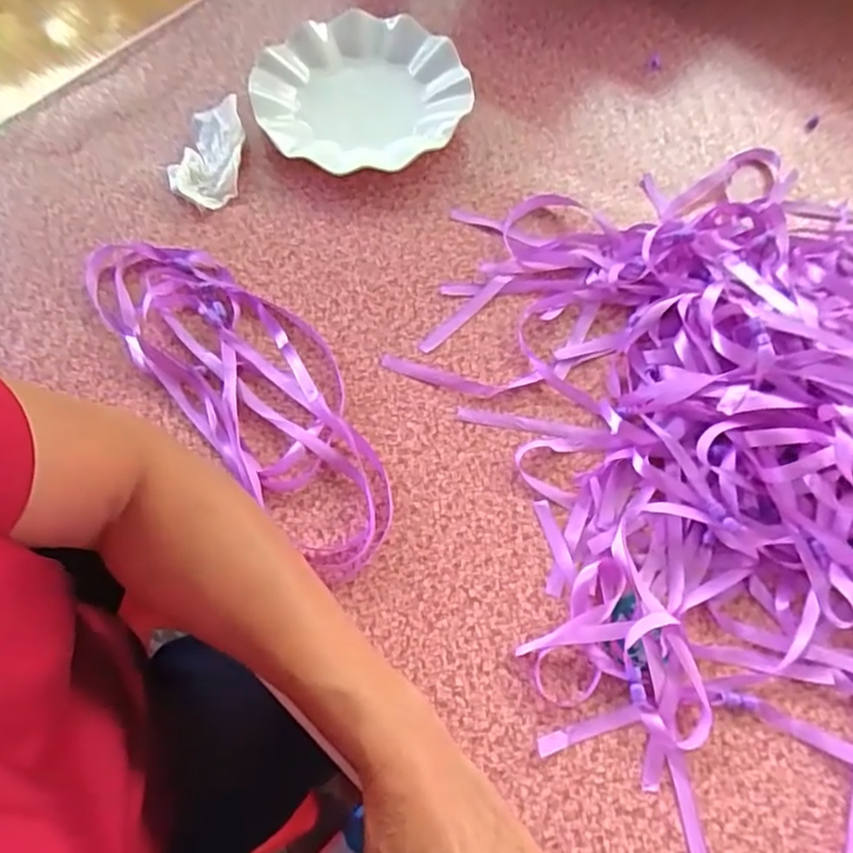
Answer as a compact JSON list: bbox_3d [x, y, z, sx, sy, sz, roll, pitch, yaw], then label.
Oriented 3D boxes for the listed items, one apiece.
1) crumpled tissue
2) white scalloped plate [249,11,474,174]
[{"bbox_3d":[-0.189,-0.235,0.545,0.058,0.019,0.106,2,68,0],"label":"crumpled tissue"},{"bbox_3d":[-0.058,-0.300,0.569,0.189,0.023,0.179,0,68,0],"label":"white scalloped plate"}]

